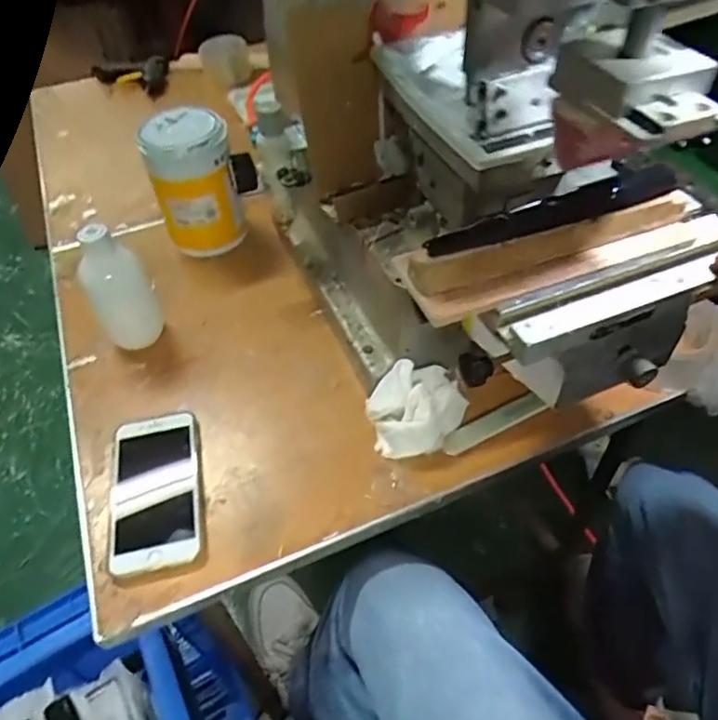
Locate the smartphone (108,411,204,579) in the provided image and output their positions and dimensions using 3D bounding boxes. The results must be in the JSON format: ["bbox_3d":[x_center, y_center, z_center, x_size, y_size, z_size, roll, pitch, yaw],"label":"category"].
[{"bbox_3d":[-0.186,0.118,0.538,0.078,0.016,0.155,-12,50,-6],"label":"smartphone"}]

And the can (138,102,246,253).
[{"bbox_3d":[-0.205,-0.218,0.741,0.102,0.154,0.094,-16,50,-10],"label":"can"}]

